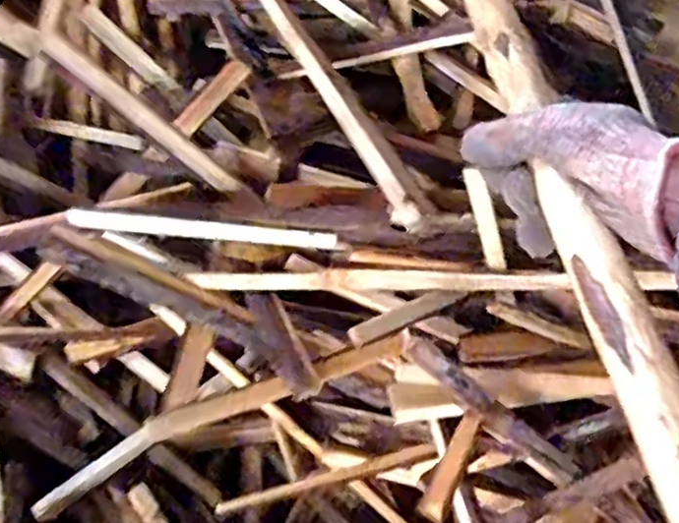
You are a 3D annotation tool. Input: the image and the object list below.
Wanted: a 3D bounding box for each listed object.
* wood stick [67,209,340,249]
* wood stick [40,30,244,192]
[{"bbox_3d":[-0.135,-0.032,0.710,0.264,0.018,0.017,5,71,1],"label":"wood stick"},{"bbox_3d":[-0.197,-0.146,0.722,0.230,0.020,0.021,39,72,-22],"label":"wood stick"}]

